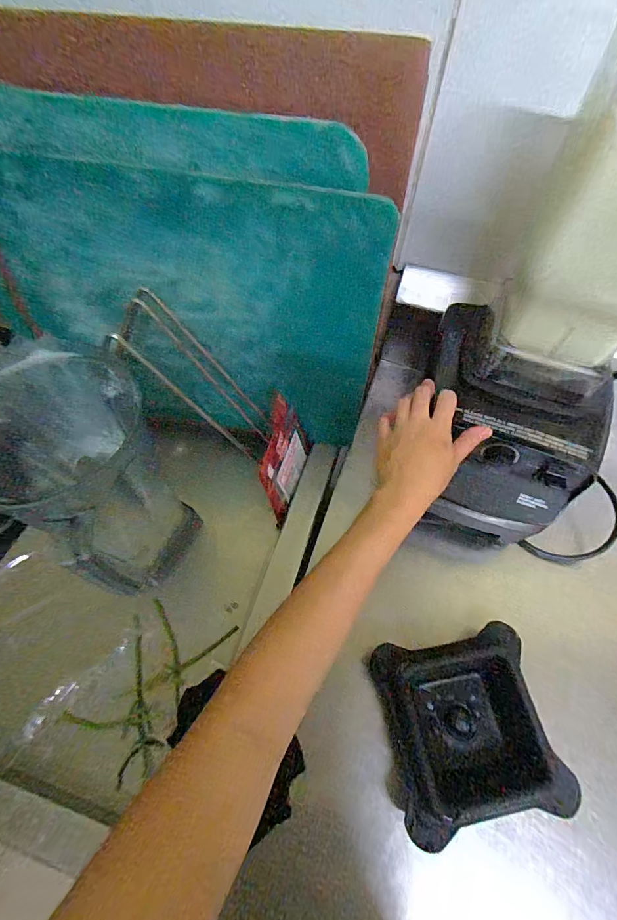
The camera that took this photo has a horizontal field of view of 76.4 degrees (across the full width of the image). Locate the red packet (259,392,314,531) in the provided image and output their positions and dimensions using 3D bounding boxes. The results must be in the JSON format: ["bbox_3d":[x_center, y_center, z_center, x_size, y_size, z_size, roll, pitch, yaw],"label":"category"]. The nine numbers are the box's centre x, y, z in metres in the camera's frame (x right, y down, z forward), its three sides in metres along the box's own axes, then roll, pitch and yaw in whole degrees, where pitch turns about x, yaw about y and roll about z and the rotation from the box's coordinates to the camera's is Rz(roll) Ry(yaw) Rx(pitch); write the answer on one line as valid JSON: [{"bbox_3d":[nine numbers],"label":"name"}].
[{"bbox_3d":[-0.033,0.000,0.491,0.018,0.108,0.125,5,59,21],"label":"red packet"}]

